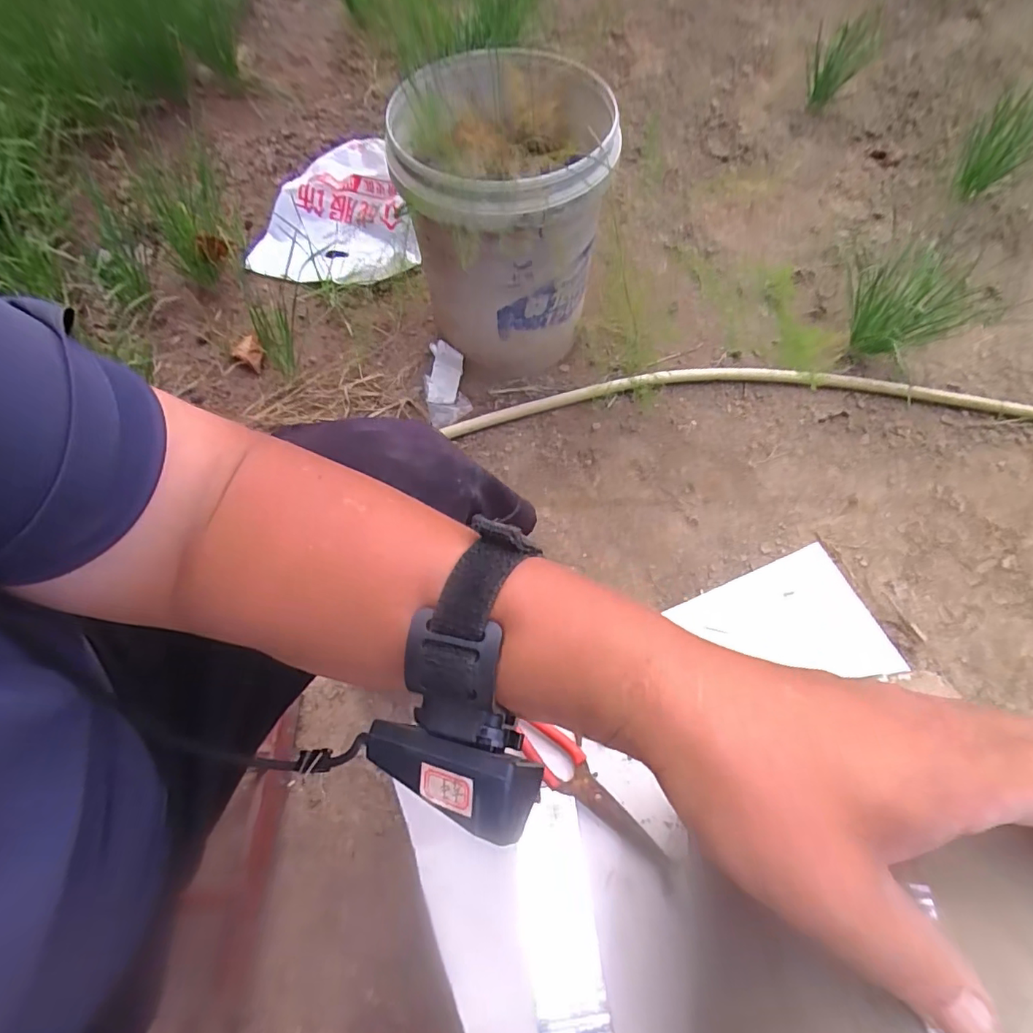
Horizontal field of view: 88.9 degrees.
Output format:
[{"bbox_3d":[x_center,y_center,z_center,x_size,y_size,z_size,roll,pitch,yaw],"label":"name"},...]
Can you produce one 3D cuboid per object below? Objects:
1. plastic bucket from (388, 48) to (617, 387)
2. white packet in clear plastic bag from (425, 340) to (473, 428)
[{"bbox_3d":[-0.017,-0.438,0.838,0.274,0.373,0.344,-16,66,-6],"label":"plastic bucket"},{"bbox_3d":[-0.127,-0.238,0.933,0.074,0.028,0.166,-10,66,-4],"label":"white packet in clear plastic bag"}]

